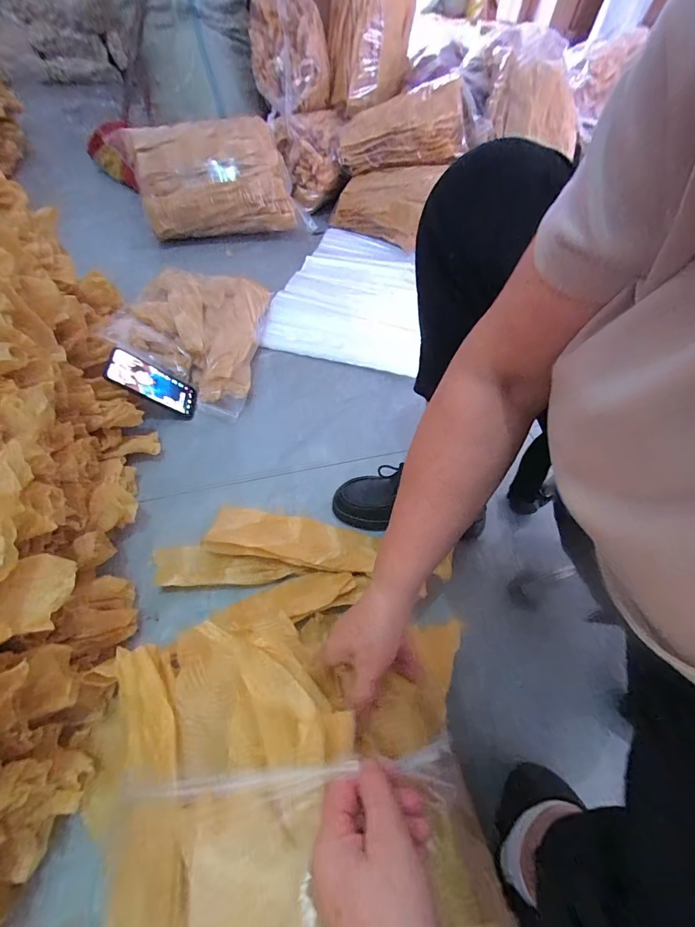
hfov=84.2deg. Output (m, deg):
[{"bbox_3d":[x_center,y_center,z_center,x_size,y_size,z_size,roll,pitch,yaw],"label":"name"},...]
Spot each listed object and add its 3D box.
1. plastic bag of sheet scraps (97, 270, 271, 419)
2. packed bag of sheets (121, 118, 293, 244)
[{"bbox_3d":[-0.334,-0.282,0.836,0.283,0.102,0.395,5,53,-1],"label":"plastic bag of sheet scraps"},{"bbox_3d":[-0.383,-0.810,1.120,0.424,0.242,0.251,-16,57,-16],"label":"packed bag of sheets"}]

